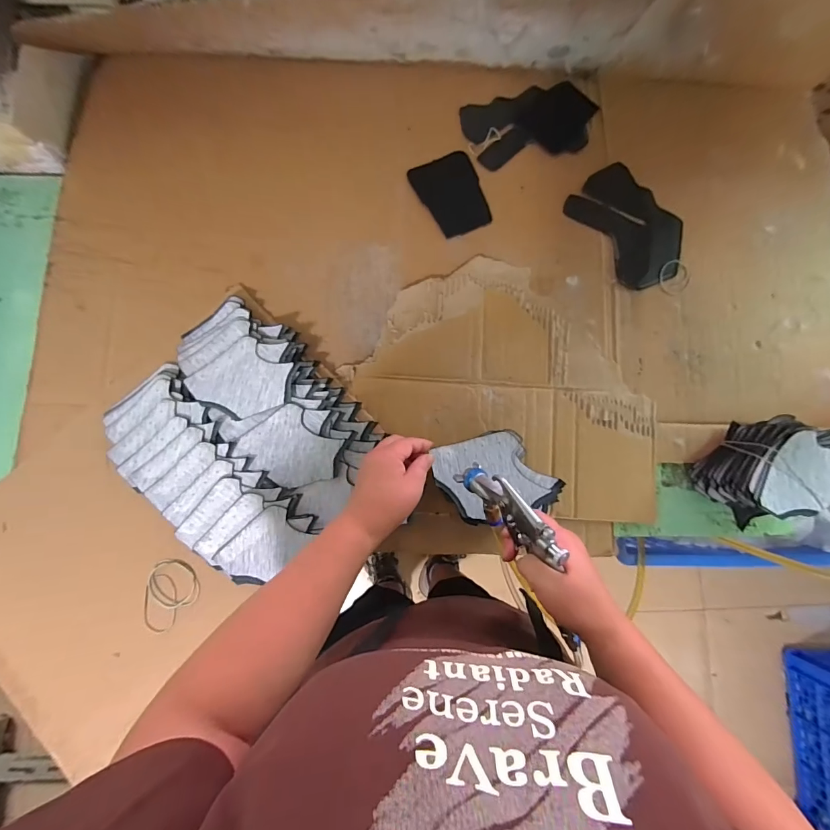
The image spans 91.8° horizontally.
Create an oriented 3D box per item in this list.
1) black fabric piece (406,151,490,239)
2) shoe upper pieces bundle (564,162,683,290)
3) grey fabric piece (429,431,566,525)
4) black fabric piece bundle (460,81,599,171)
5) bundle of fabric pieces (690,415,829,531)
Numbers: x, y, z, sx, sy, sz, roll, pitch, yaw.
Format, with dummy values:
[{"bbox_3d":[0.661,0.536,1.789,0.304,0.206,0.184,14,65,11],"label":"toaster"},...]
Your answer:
[{"bbox_3d":[0.056,-0.330,0.600,0.095,0.010,0.124,-25,84,-4],"label":"black fabric piece"},{"bbox_3d":[0.322,-0.283,0.601,0.129,0.005,0.186,-38,85,-5],"label":"shoe upper pieces bundle"},{"bbox_3d":[0.098,0.071,0.479,0.144,0.012,0.097,-10,83,-2],"label":"grey fabric piece"},{"bbox_3d":[0.184,-0.457,0.632,0.207,0.012,0.123,-16,83,-3],"label":"black fabric piece bundle"},{"bbox_3d":[0.468,0.066,0.512,0.114,0.101,0.150,42,84,4],"label":"bundle of fabric pieces"}]

